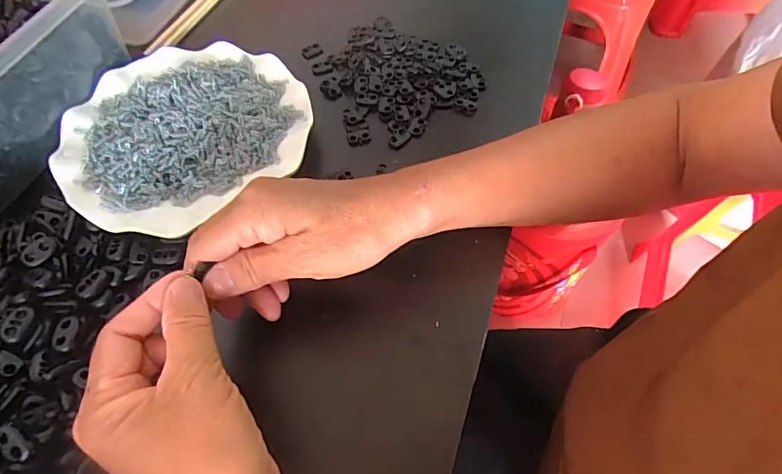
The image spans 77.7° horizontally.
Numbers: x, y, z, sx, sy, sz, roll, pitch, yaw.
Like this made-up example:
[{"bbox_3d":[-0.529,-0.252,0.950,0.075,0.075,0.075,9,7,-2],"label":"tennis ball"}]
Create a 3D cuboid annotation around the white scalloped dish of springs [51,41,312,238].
[{"bbox_3d":[-0.160,-0.087,0.372,0.179,0.024,0.171,0,58,1],"label":"white scalloped dish of springs"}]

